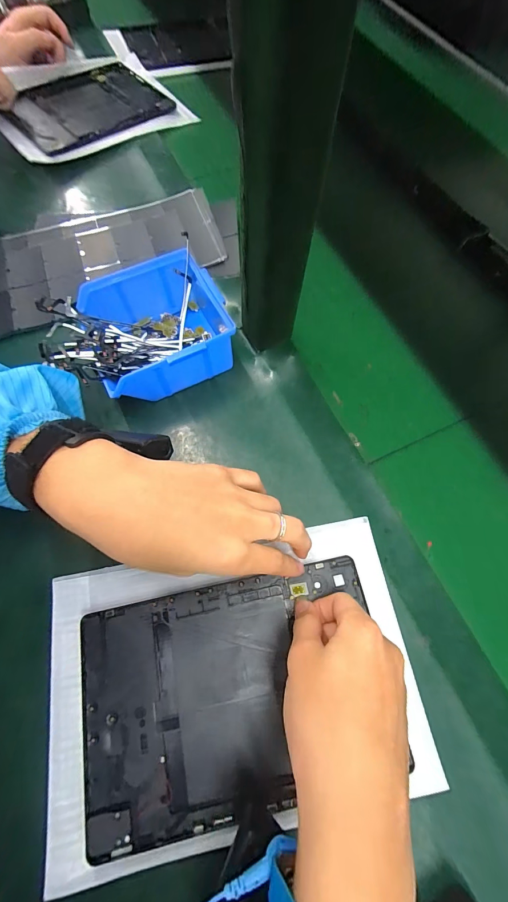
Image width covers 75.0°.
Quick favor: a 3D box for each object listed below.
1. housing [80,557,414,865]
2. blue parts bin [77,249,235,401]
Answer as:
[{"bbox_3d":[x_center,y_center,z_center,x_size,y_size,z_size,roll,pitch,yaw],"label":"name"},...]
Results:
[{"bbox_3d":[-0.015,0.185,0.263,0.232,0.010,0.151,-12,69,-6],"label":"housing"},{"bbox_3d":[-0.099,-0.126,0.350,0.135,0.068,0.131,-20,70,-8],"label":"blue parts bin"}]

